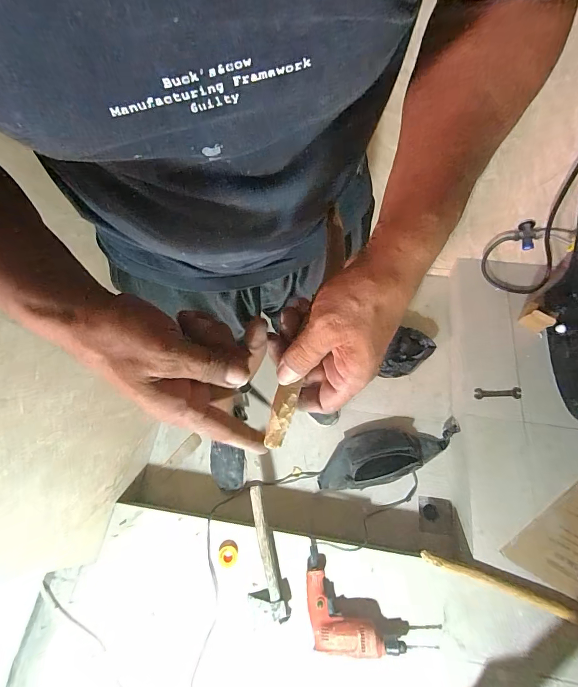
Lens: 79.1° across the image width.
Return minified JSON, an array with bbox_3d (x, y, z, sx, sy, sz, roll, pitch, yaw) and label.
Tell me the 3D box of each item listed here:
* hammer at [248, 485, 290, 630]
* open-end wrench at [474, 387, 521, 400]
[{"bbox_3d":[-0.076,0.540,0.908,0.097,0.042,0.312,-14,65,-4],"label":"hammer"},{"bbox_3d":[0.644,0.154,1.079,0.141,0.009,0.036,-2,64,2],"label":"open-end wrench"}]

